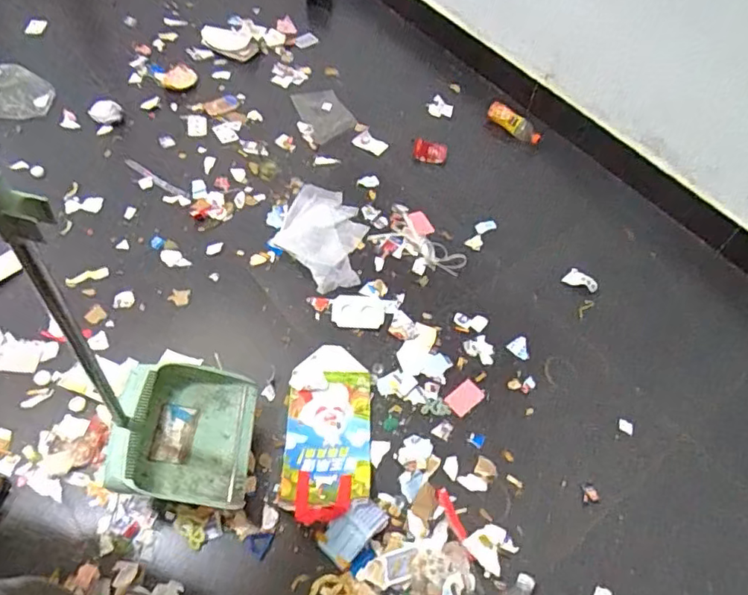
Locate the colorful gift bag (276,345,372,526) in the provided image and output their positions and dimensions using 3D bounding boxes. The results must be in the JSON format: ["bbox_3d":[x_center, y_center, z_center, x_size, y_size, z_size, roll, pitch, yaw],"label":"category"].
[{"bbox_3d":[-0.101,0.282,1.246,0.188,0.047,0.417,2,54,-3],"label":"colorful gift bag"}]

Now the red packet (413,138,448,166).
[{"bbox_3d":[0.179,-0.464,1.809,0.112,0.061,0.051,24,56,12],"label":"red packet"}]

